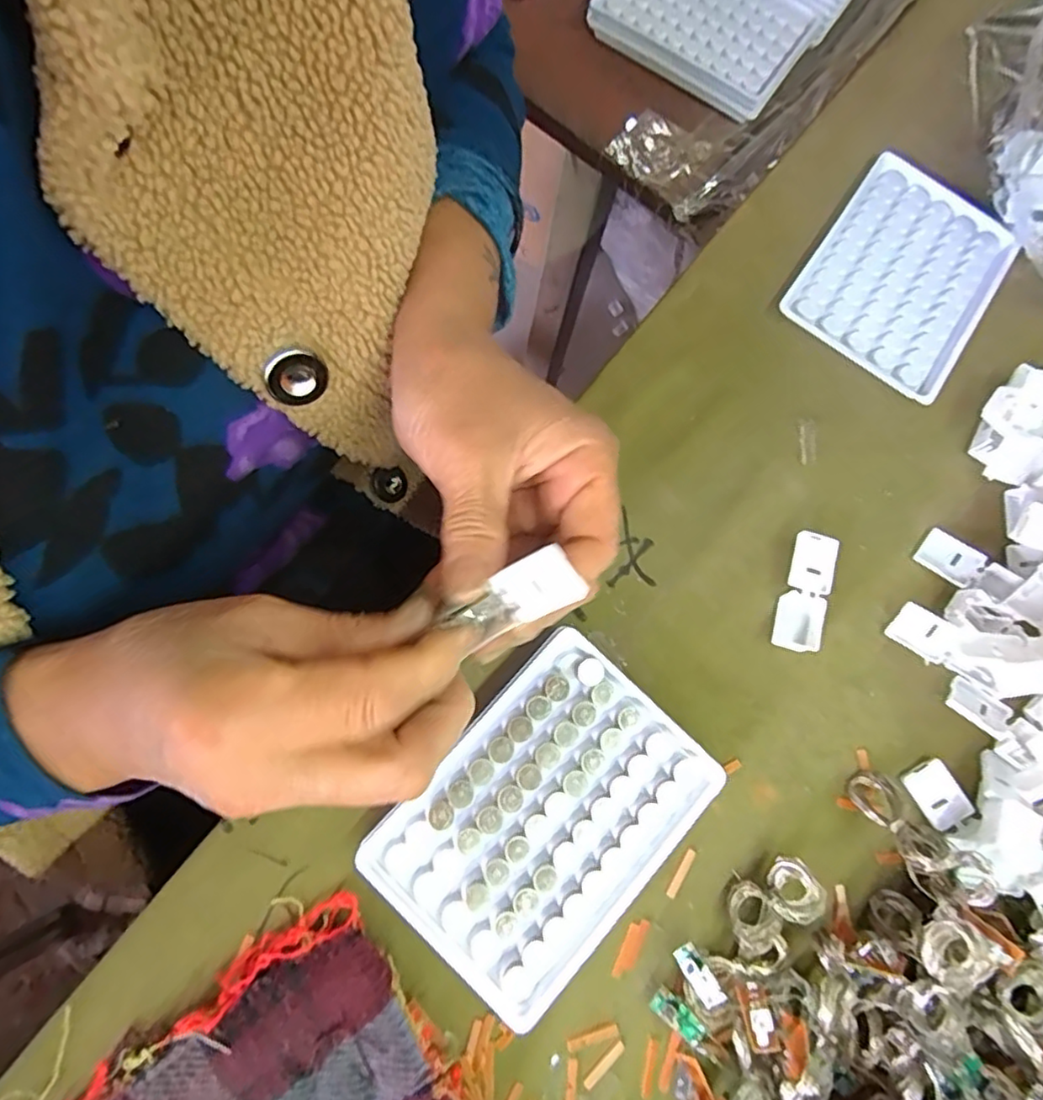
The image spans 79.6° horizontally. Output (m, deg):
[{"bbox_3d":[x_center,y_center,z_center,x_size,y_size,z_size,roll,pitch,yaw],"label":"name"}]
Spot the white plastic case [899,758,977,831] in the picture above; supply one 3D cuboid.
[{"bbox_3d":[0.189,0.112,0.285,0.020,0.005,0.028,-30,81,-10],"label":"white plastic case"}]

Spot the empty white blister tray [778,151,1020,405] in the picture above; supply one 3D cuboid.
[{"bbox_3d":[0.212,-0.153,0.345,0.095,0.012,0.123,36,77,4],"label":"empty white blister tray"}]

